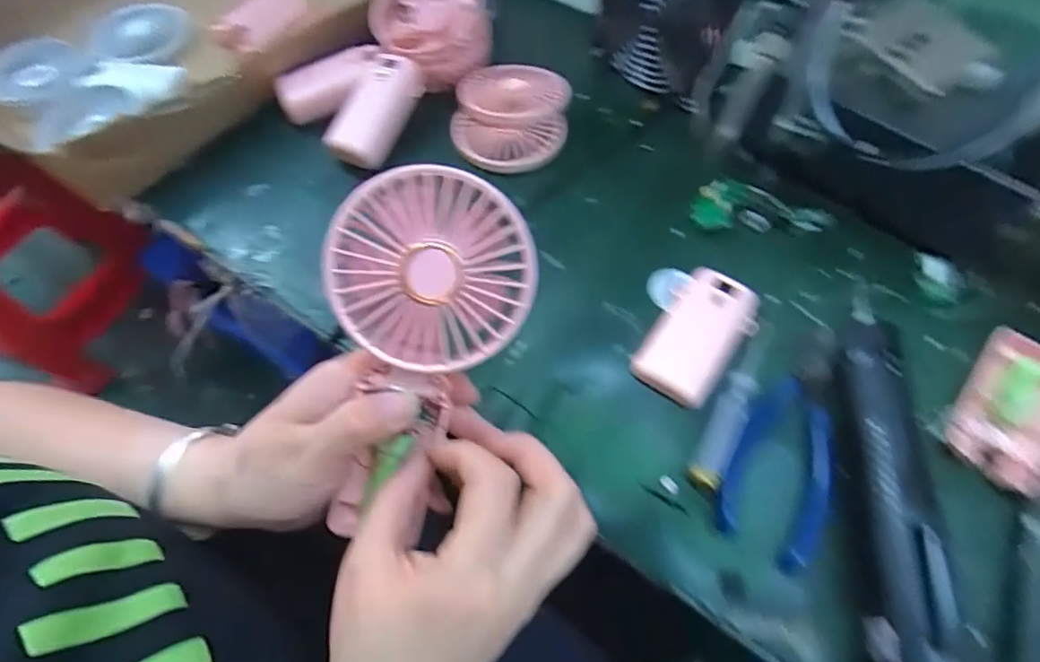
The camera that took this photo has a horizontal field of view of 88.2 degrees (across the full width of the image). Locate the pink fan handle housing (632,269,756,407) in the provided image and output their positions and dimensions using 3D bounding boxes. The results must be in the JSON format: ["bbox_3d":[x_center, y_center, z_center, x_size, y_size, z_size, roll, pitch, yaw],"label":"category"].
[{"bbox_3d":[0.114,0.002,0.344,0.052,0.013,0.090,32,67,19],"label":"pink fan handle housing"}]

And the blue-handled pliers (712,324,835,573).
[{"bbox_3d":[0.159,0.060,0.314,0.054,0.009,0.141,25,65,16],"label":"blue-handled pliers"}]

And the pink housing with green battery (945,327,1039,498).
[{"bbox_3d":[0.290,0.043,0.313,0.054,0.013,0.092,38,69,21],"label":"pink housing with green battery"}]

